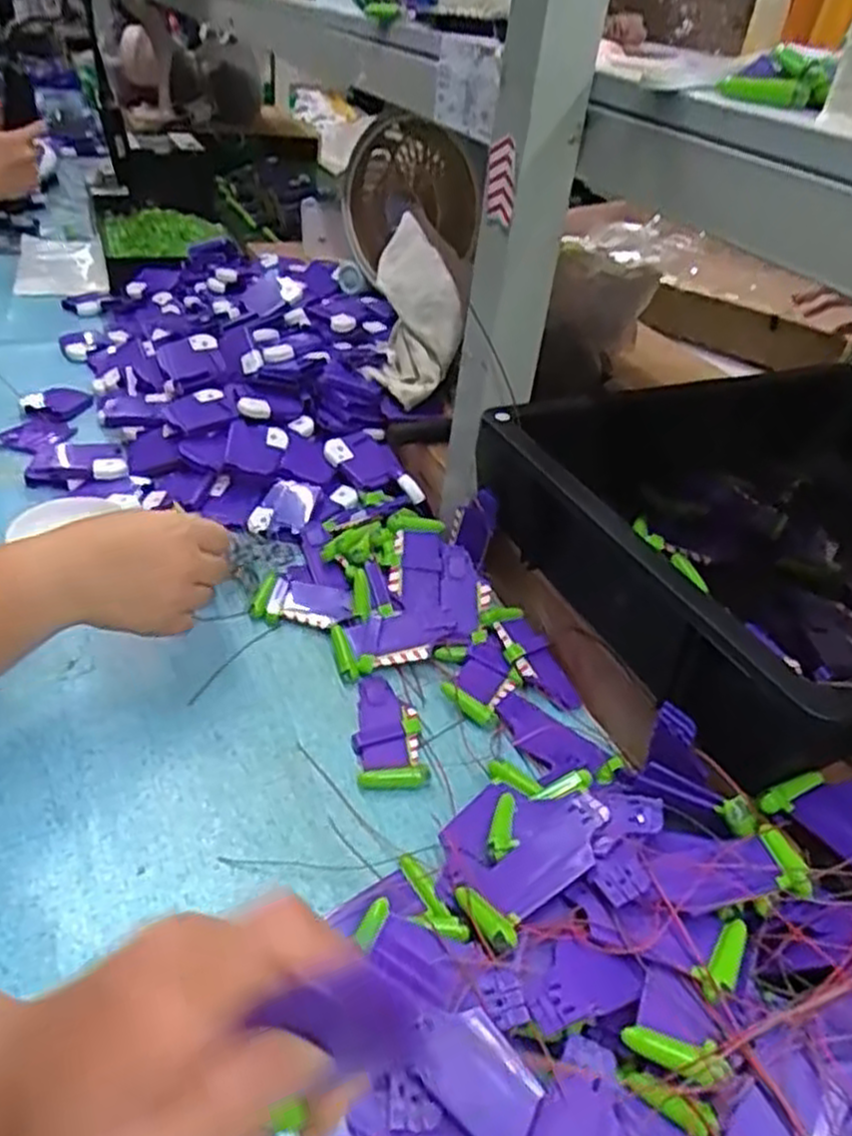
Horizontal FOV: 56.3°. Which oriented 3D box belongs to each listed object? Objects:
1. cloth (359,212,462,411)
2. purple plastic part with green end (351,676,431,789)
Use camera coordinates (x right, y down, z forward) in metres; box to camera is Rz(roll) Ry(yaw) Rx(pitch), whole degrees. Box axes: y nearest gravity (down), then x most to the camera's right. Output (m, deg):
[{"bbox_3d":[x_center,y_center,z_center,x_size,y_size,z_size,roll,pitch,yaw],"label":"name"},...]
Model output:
[{"bbox_3d":[-0.010,-0.242,0.745,0.087,0.178,0.073,-1,2,-10],"label":"cloth"},{"bbox_3d":[-0.026,0.105,0.522,0.043,0.011,0.094,-1,38,-10],"label":"purple plastic part with green end"}]

